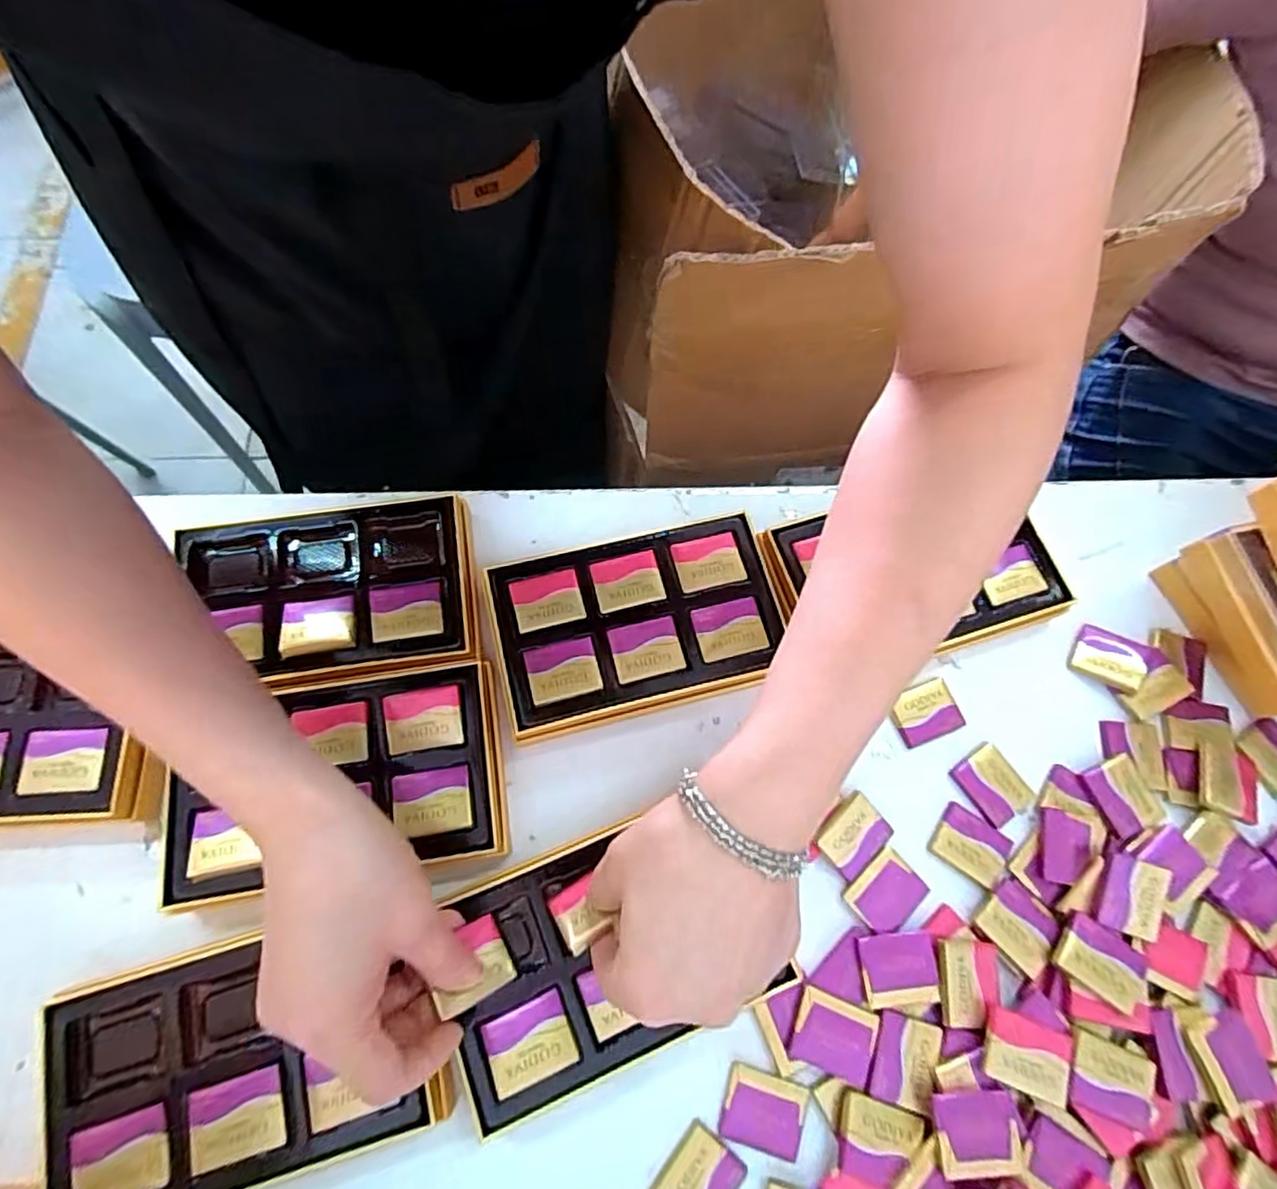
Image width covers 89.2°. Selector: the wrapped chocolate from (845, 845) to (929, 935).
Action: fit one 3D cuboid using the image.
[{"bbox_3d":[0.136,0.164,0.356,0.040,0.004,0.030,-37,74,-15],"label":"wrapped chocolate"}]

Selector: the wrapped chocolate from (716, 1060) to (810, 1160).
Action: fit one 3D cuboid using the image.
[{"bbox_3d":[0.062,0.255,0.319,0.039,0.004,0.032,16,68,4],"label":"wrapped chocolate"}]

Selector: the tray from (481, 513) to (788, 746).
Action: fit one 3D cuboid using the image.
[{"bbox_3d":[-0.002,0.020,0.388,0.165,0.041,0.105,-12,69,-7],"label":"tray"}]

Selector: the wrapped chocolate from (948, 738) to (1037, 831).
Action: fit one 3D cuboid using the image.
[{"bbox_3d":[0.207,0.111,0.377,0.032,0.005,0.040,-30,72,-13],"label":"wrapped chocolate"}]

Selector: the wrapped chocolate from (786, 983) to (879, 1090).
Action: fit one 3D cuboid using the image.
[{"bbox_3d":[0.098,0.222,0.325,0.040,0.004,0.035,21,69,7],"label":"wrapped chocolate"}]

